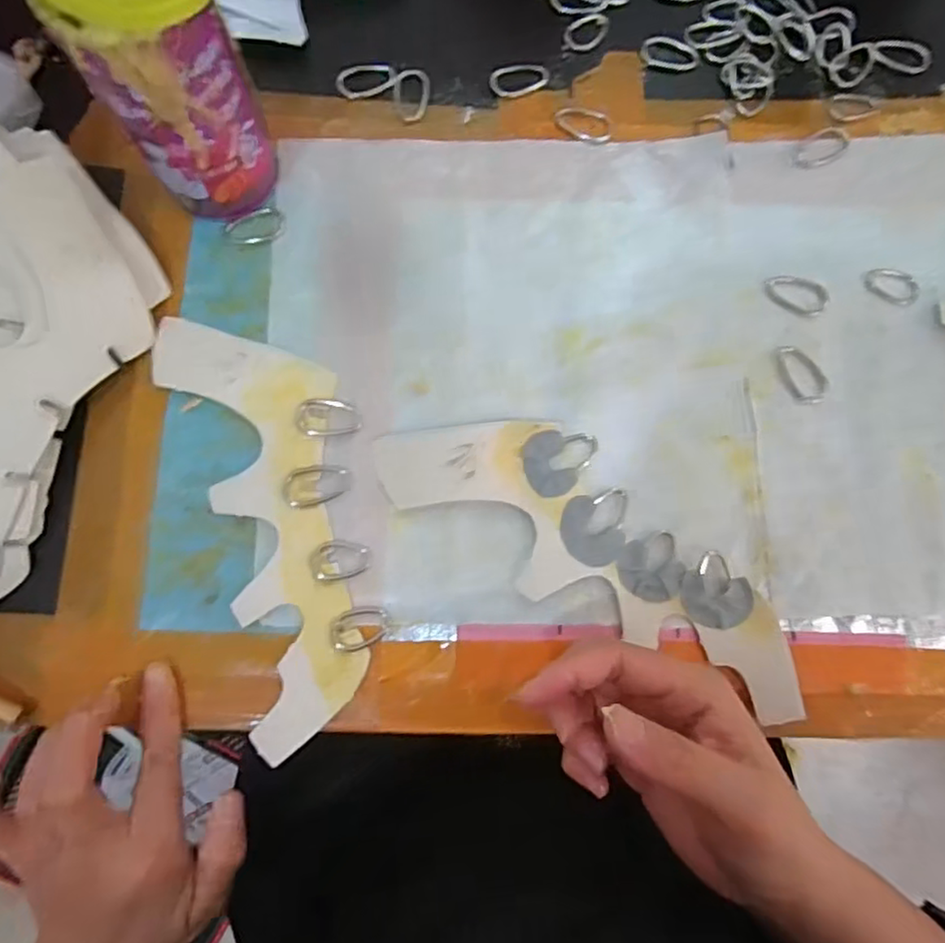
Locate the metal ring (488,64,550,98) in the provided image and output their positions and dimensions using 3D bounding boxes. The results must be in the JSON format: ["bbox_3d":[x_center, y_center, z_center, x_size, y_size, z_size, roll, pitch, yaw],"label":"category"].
[{"bbox_3d":[0.028,-0.230,0.375,0.035,0.005,0.017,-9,80,-2],"label":"metal ring"}]

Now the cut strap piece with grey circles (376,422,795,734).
[{"bbox_3d":[0.064,0.035,0.318,0.231,0.012,0.075,33,81,5],"label":"cut strap piece with grey circles"}]

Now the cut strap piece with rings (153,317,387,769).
[{"bbox_3d":[-0.094,0.018,0.325,0.085,0.004,0.219,-19,80,-4],"label":"cut strap piece with rings"}]

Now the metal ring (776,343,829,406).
[{"bbox_3d":[0.178,-0.053,0.343,0.022,0.004,0.036,-24,81,-5],"label":"metal ring"}]

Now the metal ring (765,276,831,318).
[{"bbox_3d":[0.177,-0.096,0.348,0.034,0.007,0.019,27,80,4],"label":"metal ring"}]

